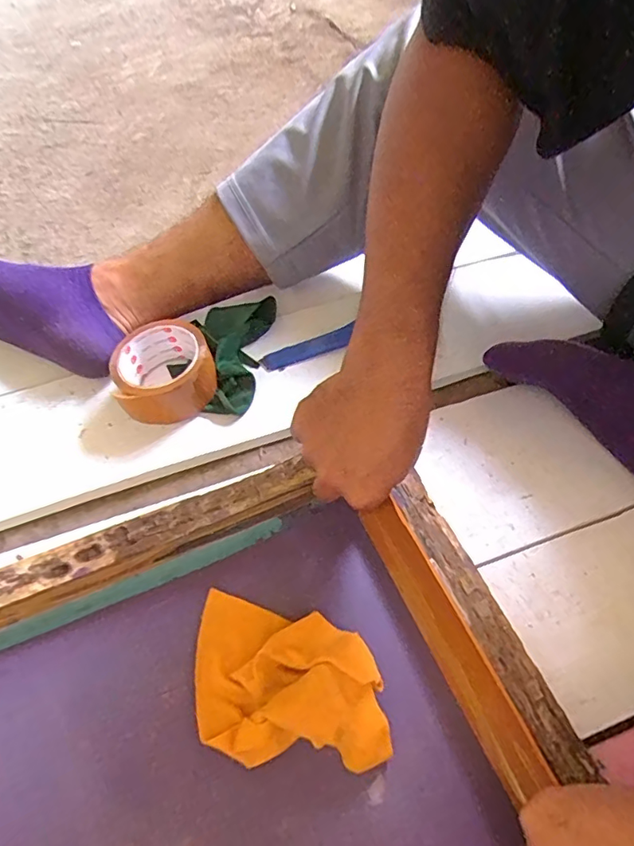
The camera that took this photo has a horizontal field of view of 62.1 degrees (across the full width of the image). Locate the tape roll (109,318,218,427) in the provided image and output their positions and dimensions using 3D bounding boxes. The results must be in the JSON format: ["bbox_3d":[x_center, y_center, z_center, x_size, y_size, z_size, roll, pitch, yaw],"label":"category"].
[{"bbox_3d":[-0.156,-0.053,0.535,0.099,0.054,0.098,-1,54,1],"label":"tape roll"}]

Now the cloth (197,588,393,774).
[{"bbox_3d":[-0.019,0.177,0.372,0.139,0.036,0.112,1,55,2],"label":"cloth"}]

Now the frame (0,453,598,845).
[{"bbox_3d":[-0.075,0.222,0.339,0.442,0.050,0.347,-21,57,-13],"label":"frame"}]

